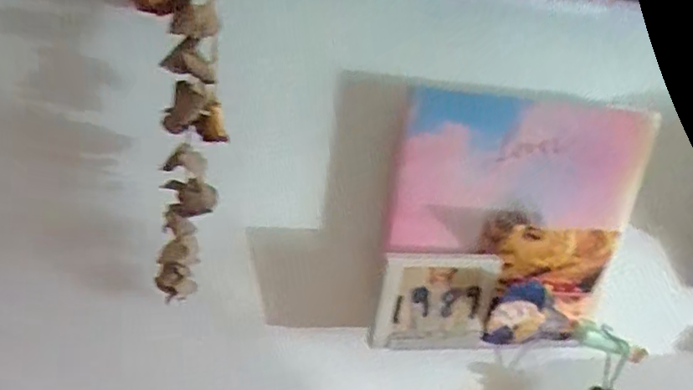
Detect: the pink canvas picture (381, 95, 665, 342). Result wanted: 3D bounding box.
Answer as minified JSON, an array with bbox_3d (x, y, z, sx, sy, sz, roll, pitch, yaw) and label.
[{"bbox_3d":[0.196,0.037,0.655,0.297,0.287,0.046,3,11,-14],"label":"pink canvas picture"}]

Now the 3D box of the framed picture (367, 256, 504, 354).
[{"bbox_3d":[0.103,0.128,0.656,0.146,0.133,0.016,3,18,-17],"label":"framed picture"}]

